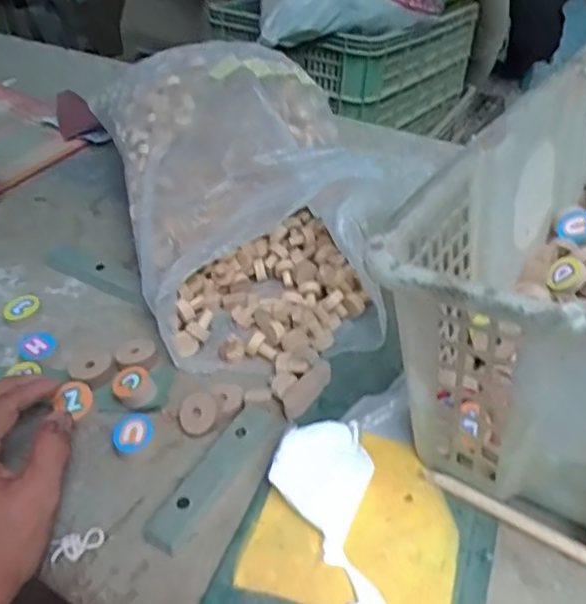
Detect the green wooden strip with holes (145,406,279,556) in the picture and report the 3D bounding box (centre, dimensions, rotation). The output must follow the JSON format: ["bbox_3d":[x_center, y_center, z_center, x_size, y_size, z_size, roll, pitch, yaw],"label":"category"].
[{"bbox_3d":[-0.050,0.108,0.396,0.027,0.012,0.105,24,48,28],"label":"green wooden strip with holes"}]

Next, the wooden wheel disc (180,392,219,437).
[{"bbox_3d":[-0.065,0.077,0.431,0.027,0.031,0.005,36,15,20],"label":"wooden wheel disc"}]

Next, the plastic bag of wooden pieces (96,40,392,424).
[{"bbox_3d":[-0.047,-0.103,0.542,0.191,0.138,0.364,-12,42,-10],"label":"plastic bag of wooden pieces"}]

